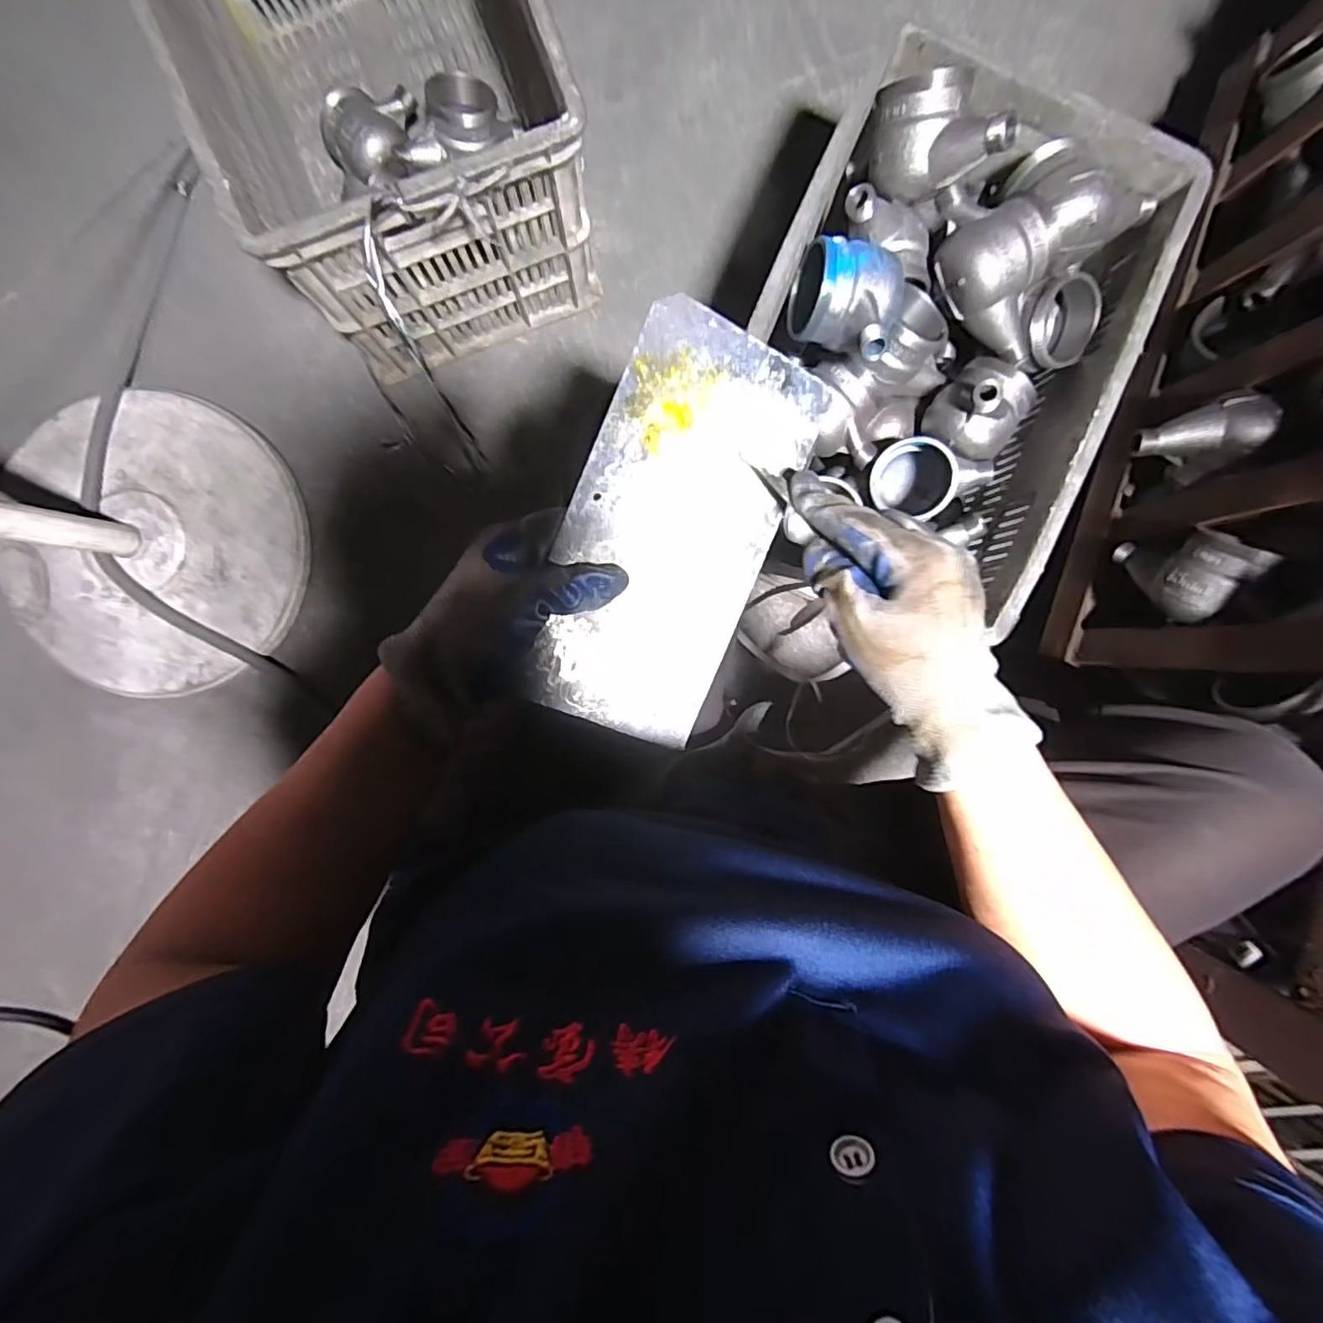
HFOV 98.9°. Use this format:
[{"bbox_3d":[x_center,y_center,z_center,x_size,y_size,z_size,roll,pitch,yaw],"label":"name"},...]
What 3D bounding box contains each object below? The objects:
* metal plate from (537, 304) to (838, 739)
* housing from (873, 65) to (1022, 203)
[{"bbox_3d":[0.007,-0.074,0.330,0.116,0.006,0.234,22,93,-19],"label":"metal plate"},{"bbox_3d":[0.246,-0.468,0.498,0.115,0.075,0.090,-1,121,36],"label":"housing"}]

